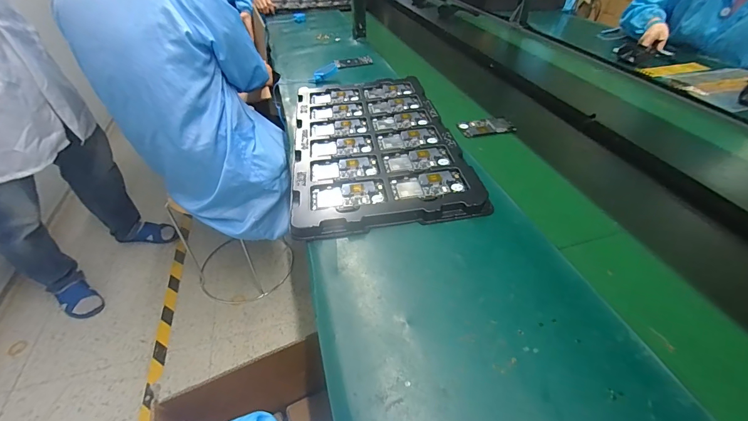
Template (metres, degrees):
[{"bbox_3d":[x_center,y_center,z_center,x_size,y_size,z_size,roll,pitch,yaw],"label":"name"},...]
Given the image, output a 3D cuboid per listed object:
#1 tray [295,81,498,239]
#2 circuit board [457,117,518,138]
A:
[{"bbox_3d":[-0.006,-0.164,0.763,0.326,0.024,0.561,-7,42,-5],"label":"tray"},{"bbox_3d":[0.258,-0.190,0.799,0.117,0.012,0.065,-5,42,-5],"label":"circuit board"}]

